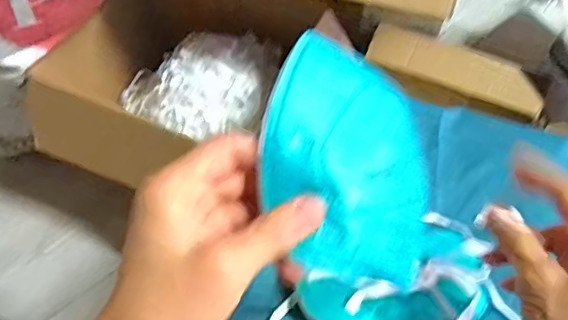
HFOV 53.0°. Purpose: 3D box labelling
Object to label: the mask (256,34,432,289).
[{"bbox_3d":[0.035,0.003,0.305,0.103,0.030,0.115,19,73,-19],"label":"mask"}]

